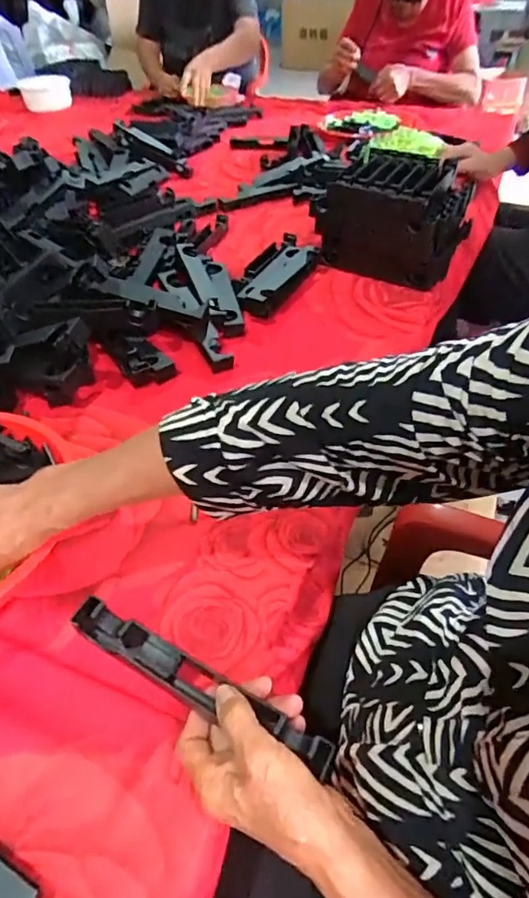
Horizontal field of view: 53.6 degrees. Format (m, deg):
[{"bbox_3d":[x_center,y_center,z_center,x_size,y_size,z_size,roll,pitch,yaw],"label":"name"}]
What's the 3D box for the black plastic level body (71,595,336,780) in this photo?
[{"bbox_3d":[-0.045,0.165,0.366,0.199,0.028,0.027,26,51,11],"label":"black plastic level body"}]

